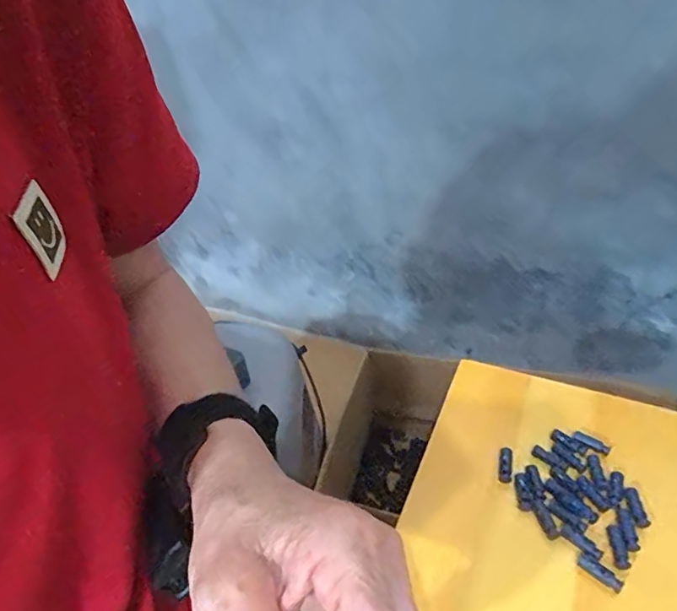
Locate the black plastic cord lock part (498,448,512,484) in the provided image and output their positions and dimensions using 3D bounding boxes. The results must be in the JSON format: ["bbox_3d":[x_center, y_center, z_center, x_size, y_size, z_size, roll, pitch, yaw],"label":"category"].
[{"bbox_3d":[0.109,0.104,0.345,0.008,0.006,0.025,6,39,14],"label":"black plastic cord lock part"}]

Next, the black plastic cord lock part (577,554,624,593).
[{"bbox_3d":[0.142,0.146,0.288,0.008,0.005,0.024,-30,44,-30],"label":"black plastic cord lock part"}]

